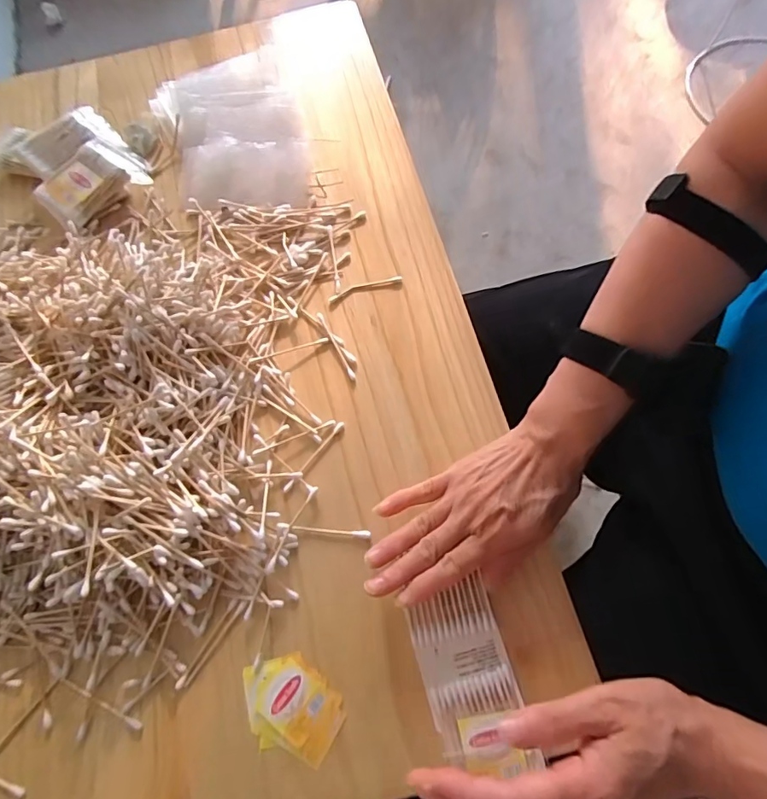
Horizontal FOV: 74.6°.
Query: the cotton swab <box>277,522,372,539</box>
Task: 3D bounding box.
[{"bbox_3d":[-0.046,0.102,0.392,0.072,0.006,0.006,5,71,3],"label":"cotton swab"}]

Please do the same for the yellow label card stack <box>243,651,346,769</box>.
[{"bbox_3d":[-0.066,0.217,0.355,0.075,0.004,0.057,39,76,14],"label":"yellow label card stack"}]

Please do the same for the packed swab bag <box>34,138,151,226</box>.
[{"bbox_3d":[-0.295,-0.216,0.504,0.067,0.026,0.091,36,75,13],"label":"packed swab bag"}]

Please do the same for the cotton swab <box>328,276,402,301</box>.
[{"bbox_3d":[-0.018,-0.105,0.469,0.070,0.004,0.009,-18,71,-5],"label":"cotton swab"}]

